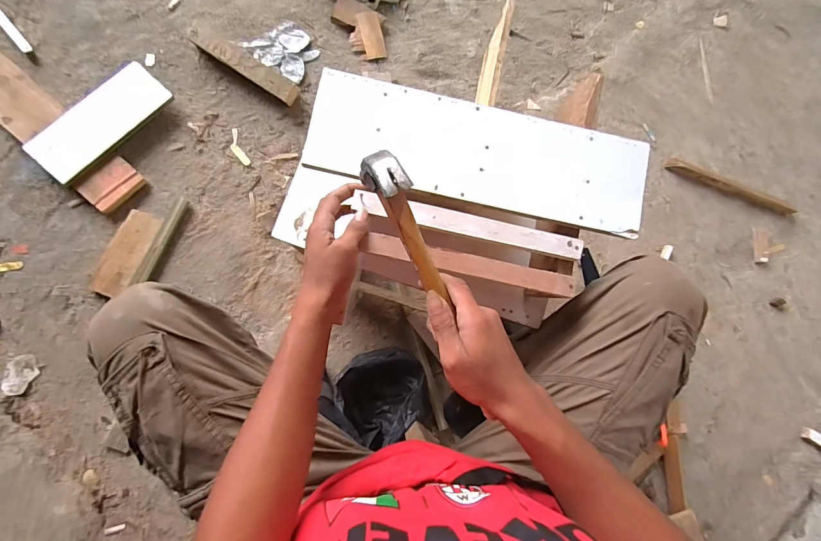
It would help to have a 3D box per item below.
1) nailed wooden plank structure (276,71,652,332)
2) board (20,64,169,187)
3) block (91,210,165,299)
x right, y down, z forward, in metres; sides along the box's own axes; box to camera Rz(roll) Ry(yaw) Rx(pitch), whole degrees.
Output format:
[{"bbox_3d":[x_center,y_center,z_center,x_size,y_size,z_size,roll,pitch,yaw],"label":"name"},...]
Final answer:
[{"bbox_3d":[0.058,-0.076,0.542,0.402,0.170,0.232,12,82,-6],"label":"nailed wooden plank structure"},{"bbox_3d":[-0.604,-0.294,0.783,0.121,0.022,0.259,39,75,0],"label":"board"},{"bbox_3d":[-0.548,-0.034,0.780,0.068,0.016,0.173,23,81,-4],"label":"block"}]

